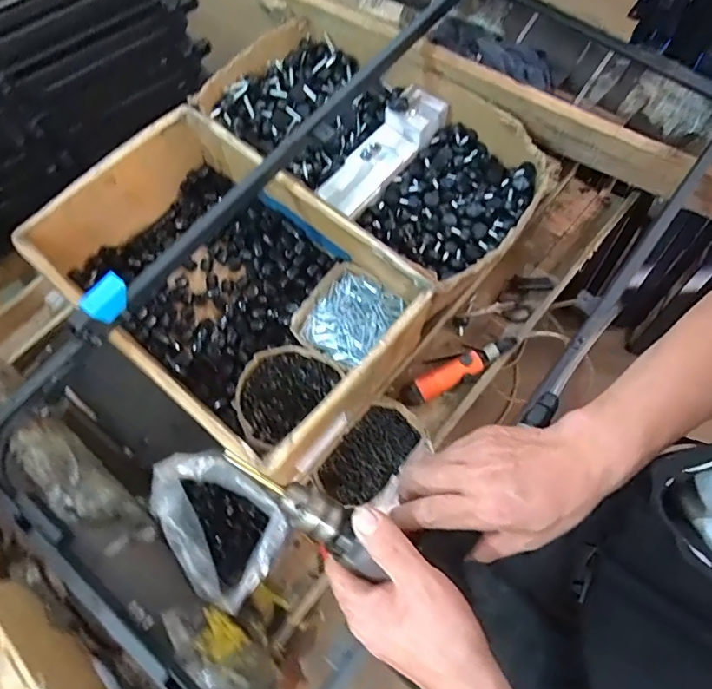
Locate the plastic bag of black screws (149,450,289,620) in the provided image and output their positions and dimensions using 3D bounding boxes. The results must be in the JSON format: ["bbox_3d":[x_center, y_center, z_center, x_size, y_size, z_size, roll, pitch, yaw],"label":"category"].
[{"bbox_3d":[-0.176,0.229,0.645,0.184,0.116,0.128,40,76,14],"label":"plastic bag of black screws"}]

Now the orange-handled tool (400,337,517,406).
[{"bbox_3d":[0.173,0.040,0.820,0.211,0.037,0.042,-26,71,-8],"label":"orange-handled tool"}]

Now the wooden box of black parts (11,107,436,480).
[{"bbox_3d":[-0.189,-0.092,0.765,0.523,0.170,0.336,37,75,14],"label":"wooden box of black parts"}]

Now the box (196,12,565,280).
[{"bbox_3d":[0.035,-0.363,0.879,0.608,0.093,0.306,38,75,14],"label":"box"}]

